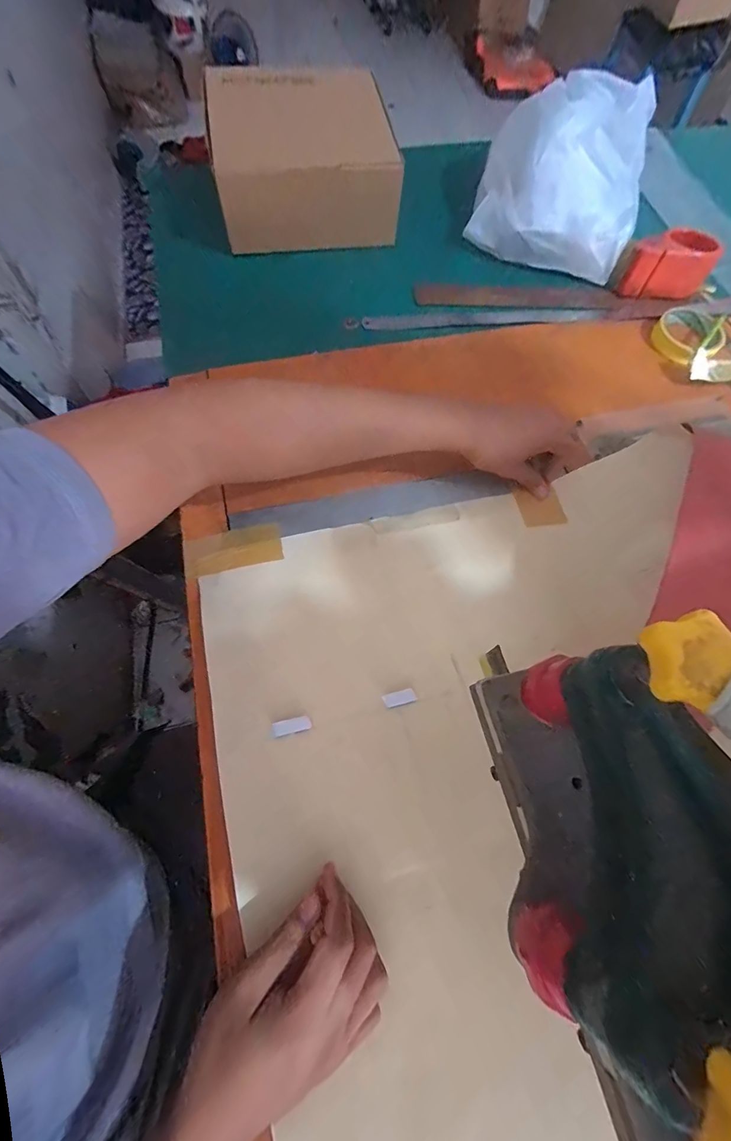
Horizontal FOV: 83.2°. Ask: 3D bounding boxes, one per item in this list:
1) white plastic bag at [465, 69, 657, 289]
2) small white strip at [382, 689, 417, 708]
[{"bbox_3d":[0.290,-0.584,0.611,0.229,0.136,0.209,17,68,5],"label":"white plastic bag"},{"bbox_3d":[0.032,0.118,0.380,0.030,0.009,0.012,-13,68,-8],"label":"small white strip"}]

